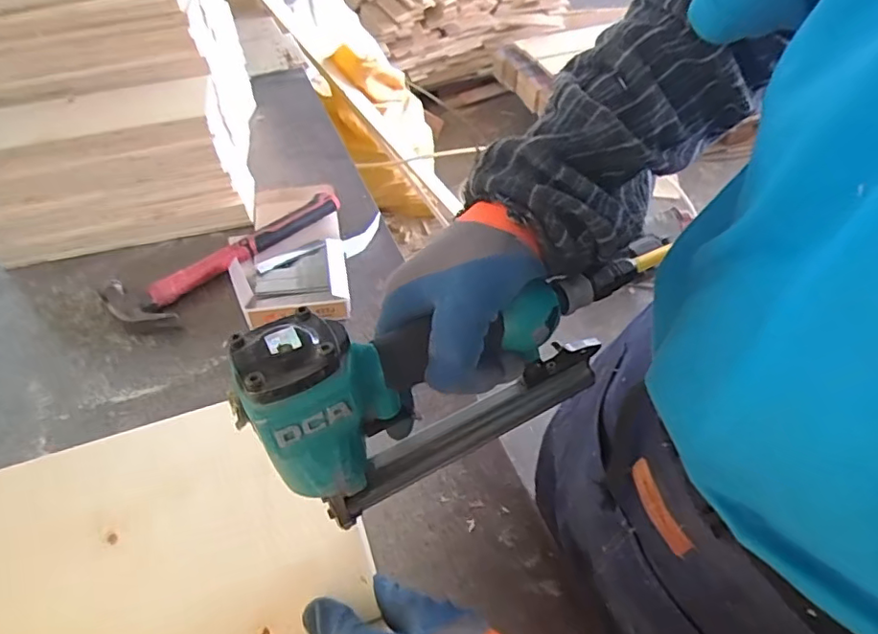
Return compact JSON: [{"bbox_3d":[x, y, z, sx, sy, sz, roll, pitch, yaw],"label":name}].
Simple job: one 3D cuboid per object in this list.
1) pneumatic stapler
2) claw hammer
[{"bbox_3d":[-0.001,0.030,0.353,0.221,0.143,0.057,-27,52,-17],"label":"pneumatic stapler"},{"bbox_3d":[-0.284,-0.097,0.761,0.109,0.031,0.325,32,59,28],"label":"claw hammer"}]

